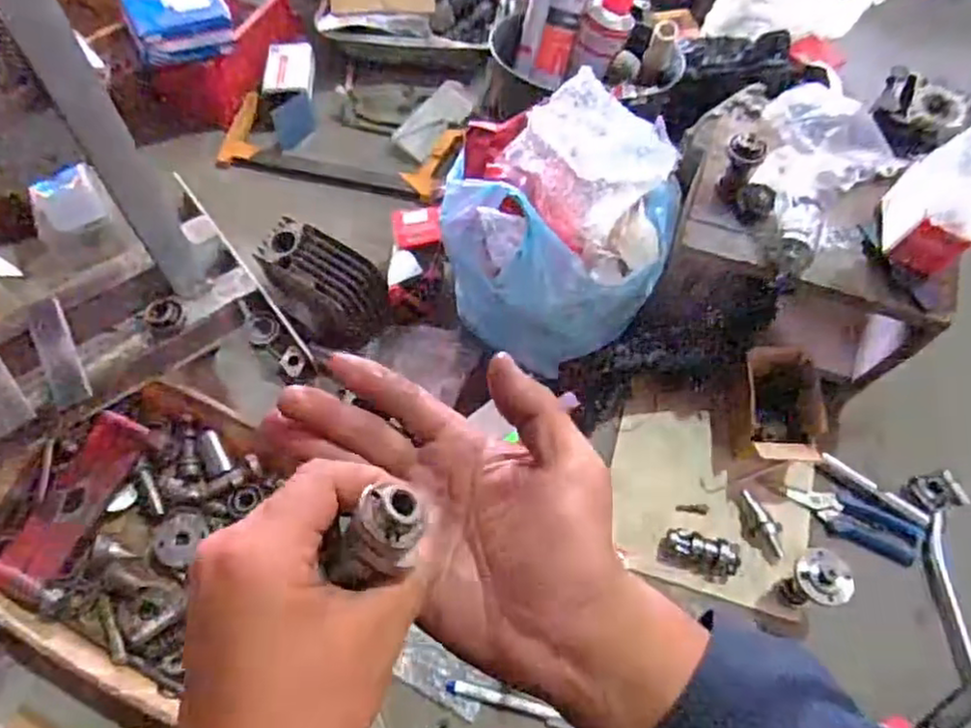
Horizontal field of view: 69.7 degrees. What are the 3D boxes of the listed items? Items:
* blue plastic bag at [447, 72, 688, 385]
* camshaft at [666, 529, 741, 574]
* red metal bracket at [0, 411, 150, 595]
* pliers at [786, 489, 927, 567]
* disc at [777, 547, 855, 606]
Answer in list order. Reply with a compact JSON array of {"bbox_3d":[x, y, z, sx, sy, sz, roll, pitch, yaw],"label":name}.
[{"bbox_3d":[0.061,-0.119,0.691,0.210,0.232,0.178,12,61,5],"label":"blue plastic bag"},{"bbox_3d":[0.239,0.205,0.764,0.080,0.027,0.033,16,61,7],"label":"camshaft"},{"bbox_3d":[-0.441,0.146,0.741,0.062,0.044,0.202,19,62,9],"label":"red metal bracket"},{"bbox_3d":[0.418,0.177,0.796,0.145,0.010,0.054,28,78,20],"label":"pliers"},{"bbox_3d":[0.333,0.226,0.718,0.050,0.090,0.053,1,61,-2],"label":"disc"}]

